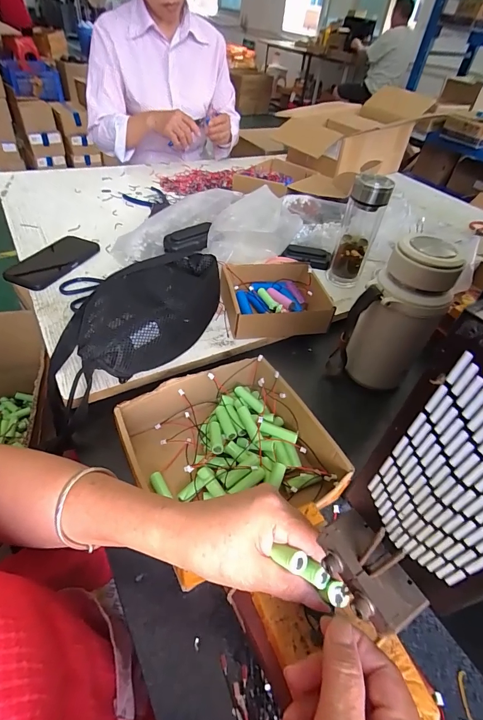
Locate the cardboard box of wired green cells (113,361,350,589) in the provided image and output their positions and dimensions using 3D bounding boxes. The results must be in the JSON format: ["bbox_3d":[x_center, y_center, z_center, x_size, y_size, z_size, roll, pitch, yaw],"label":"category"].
[{"bbox_3d":[-0.018,0.103,0.416,0.209,0.065,0.199,-17,51,-22],"label":"cardboard box of wired green cells"}]

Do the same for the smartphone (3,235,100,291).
[{"bbox_3d":[-0.342,-0.181,0.646,0.089,0.013,0.176,18,47,10],"label":"smartphone"}]

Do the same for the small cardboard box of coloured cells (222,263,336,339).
[{"bbox_3d":[0.054,-0.101,0.593,0.163,0.058,0.138,-3,47,-11],"label":"small cardboard box of coloured cells"}]

